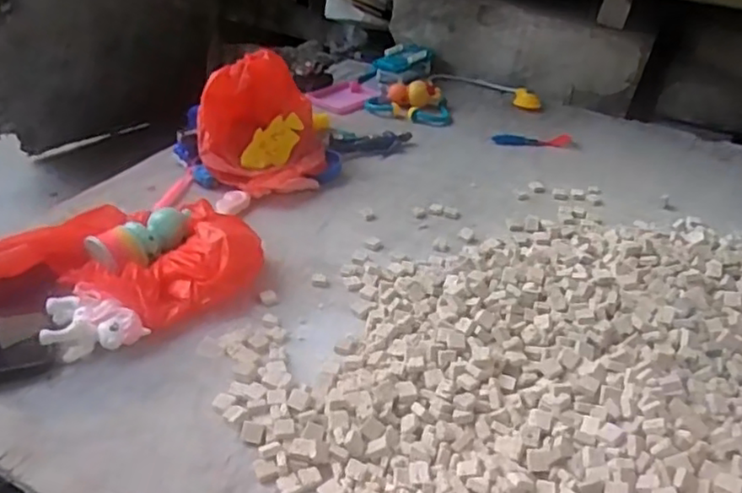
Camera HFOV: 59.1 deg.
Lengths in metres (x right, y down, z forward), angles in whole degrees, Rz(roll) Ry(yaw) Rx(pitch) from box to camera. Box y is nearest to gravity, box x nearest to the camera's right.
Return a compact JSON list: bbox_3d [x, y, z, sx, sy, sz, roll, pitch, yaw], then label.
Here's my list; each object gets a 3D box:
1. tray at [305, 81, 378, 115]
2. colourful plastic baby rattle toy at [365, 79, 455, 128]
[{"bbox_3d":[-0.046,-0.260,1.139,0.092,0.012,0.126,28,42,31],"label":"tray"},{"bbox_3d":[0.063,-0.241,1.092,0.146,0.040,0.104,7,35,5],"label":"colourful plastic baby rattle toy"}]

